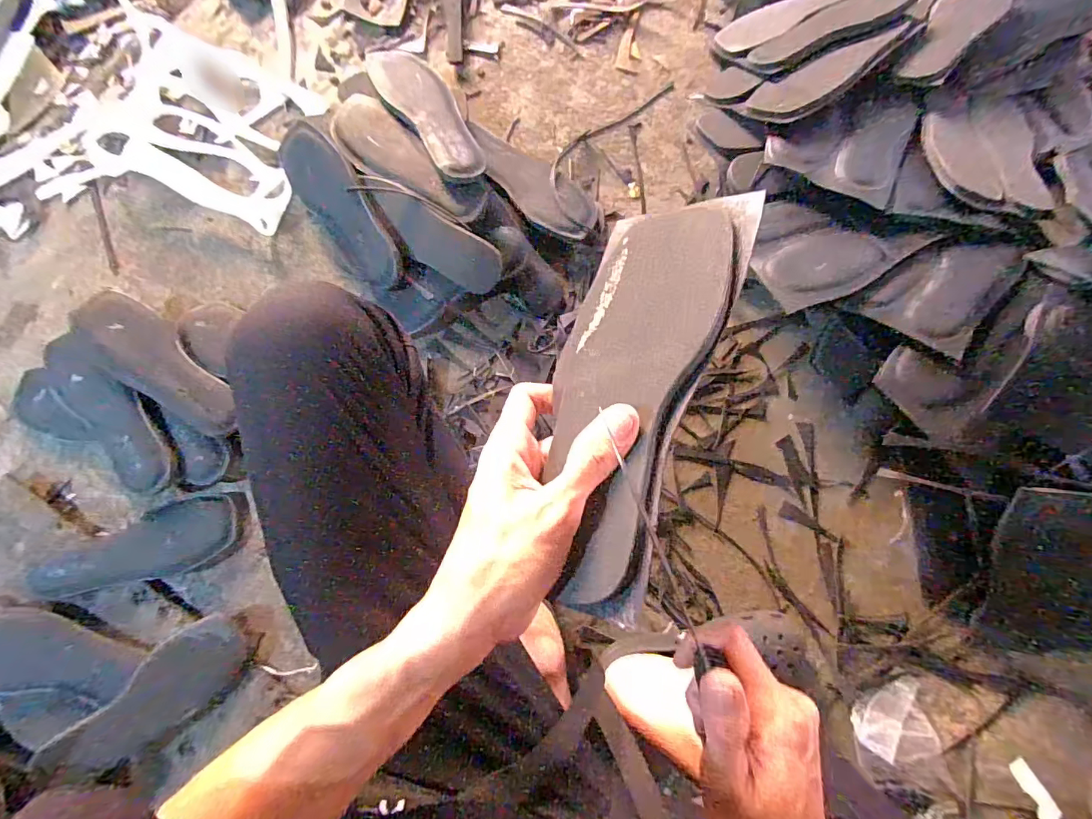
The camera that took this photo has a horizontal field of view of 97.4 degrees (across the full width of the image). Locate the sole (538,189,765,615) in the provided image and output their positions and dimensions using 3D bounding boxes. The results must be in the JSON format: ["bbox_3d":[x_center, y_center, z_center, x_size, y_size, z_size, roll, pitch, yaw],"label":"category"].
[{"bbox_3d":[0.045,-0.019,0.273,0.092,0.011,0.241,11,73,34],"label":"sole"}]

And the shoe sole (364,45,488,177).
[{"bbox_3d":[-0.161,-0.406,0.644,0.075,0.031,0.235,-33,84,-6],"label":"shoe sole"}]

